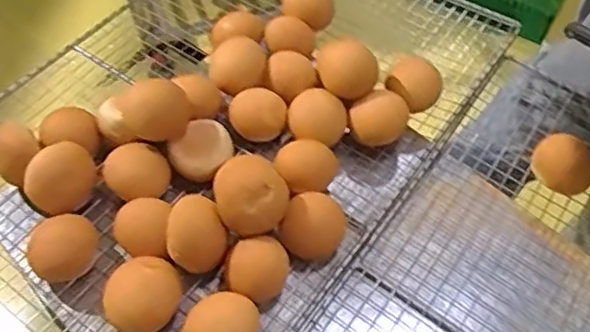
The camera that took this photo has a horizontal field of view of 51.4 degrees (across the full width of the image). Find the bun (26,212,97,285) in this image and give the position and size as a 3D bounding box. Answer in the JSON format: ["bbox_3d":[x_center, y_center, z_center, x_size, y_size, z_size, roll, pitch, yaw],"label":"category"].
[{"bbox_3d":[-0.267,0.094,0.705,0.079,0.044,0.070,-34,63,-24],"label":"bun"}]

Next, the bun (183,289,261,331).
[{"bbox_3d":[-0.079,0.176,0.653,0.071,0.040,0.080,37,61,21],"label":"bun"}]

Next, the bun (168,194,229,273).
[{"bbox_3d":[-0.110,0.076,0.695,0.065,0.050,0.072,-3,55,-5],"label":"bun"}]

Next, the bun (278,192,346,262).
[{"bbox_3d":[0.022,0.073,0.721,0.072,0.057,0.069,16,55,8],"label":"bun"}]

